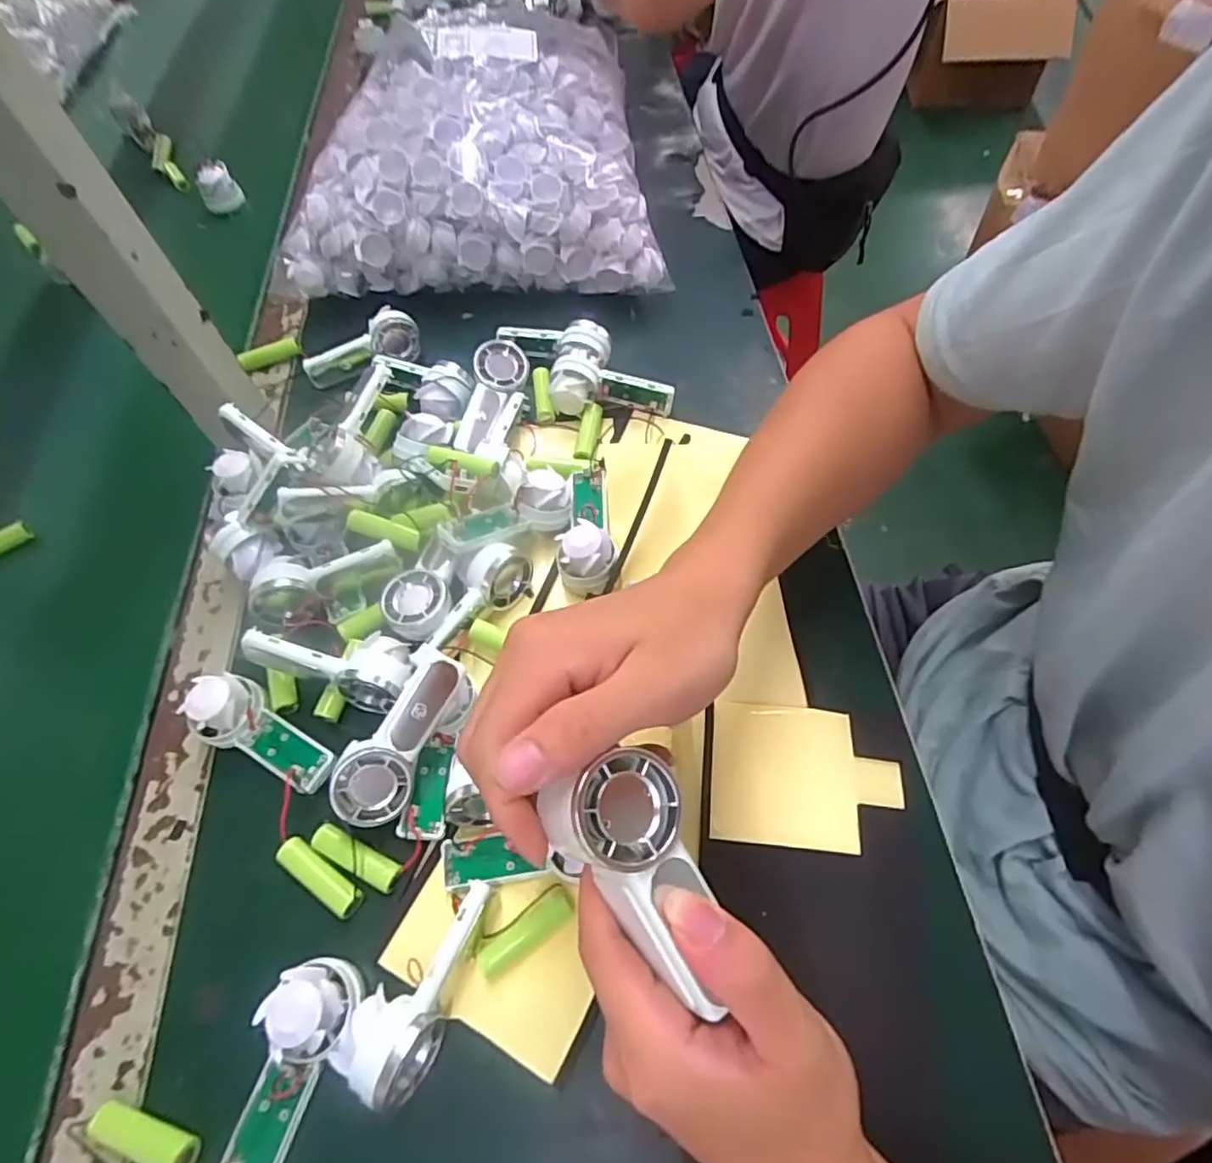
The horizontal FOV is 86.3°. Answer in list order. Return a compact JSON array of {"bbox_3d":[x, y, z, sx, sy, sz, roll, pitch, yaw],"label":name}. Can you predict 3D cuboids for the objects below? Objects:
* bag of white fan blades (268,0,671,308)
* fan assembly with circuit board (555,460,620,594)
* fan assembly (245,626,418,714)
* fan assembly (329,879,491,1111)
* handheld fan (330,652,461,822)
[{"bbox_3d":[-0.117,-0.371,0.569,0.310,0.146,0.237,-4,58,2],"label":"bag of white fan blades"},{"bbox_3d":[-0.013,-0.042,0.426,0.037,0.031,0.100,-4,60,1],"label":"fan assembly with circuit board"},{"bbox_3d":[-0.161,0.047,0.378,0.091,0.032,0.038,11,61,-5],"label":"fan assembly"},{"bbox_3d":[-0.085,0.183,0.299,0.037,0.031,0.090,21,64,14],"label":"fan assembly"},{"bbox_3d":[-0.108,0.083,0.345,0.039,0.027,0.095,38,81,-15],"label":"handheld fan"}]

